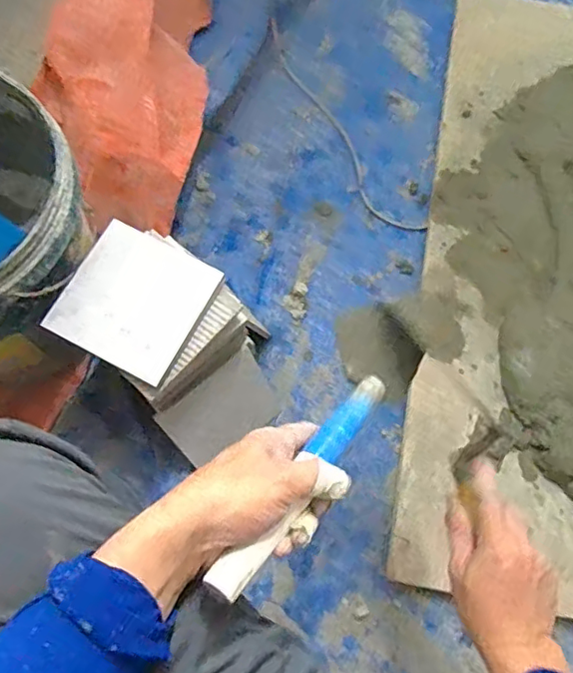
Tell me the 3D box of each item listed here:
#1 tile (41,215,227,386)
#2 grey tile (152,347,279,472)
[{"bbox_3d":[-0.170,-0.041,0.629,0.151,0.010,0.148,27,76,6],"label":"tile"},{"bbox_3d":[-0.082,0.095,0.720,0.144,0.004,0.093,-39,105,-21],"label":"grey tile"}]

